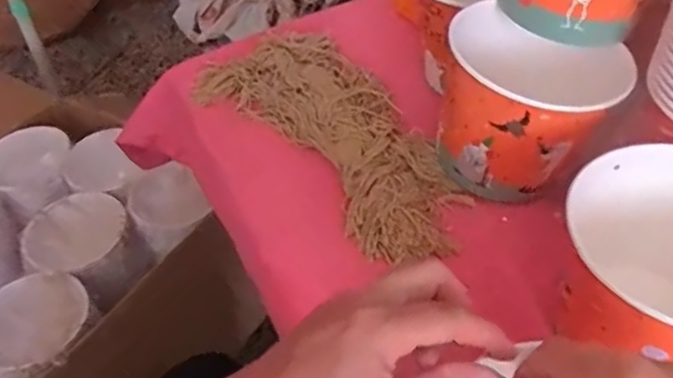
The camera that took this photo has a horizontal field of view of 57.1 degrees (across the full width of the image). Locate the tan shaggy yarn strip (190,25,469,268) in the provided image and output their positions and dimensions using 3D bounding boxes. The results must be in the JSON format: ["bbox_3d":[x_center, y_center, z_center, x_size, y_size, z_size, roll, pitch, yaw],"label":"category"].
[{"bbox_3d":[0.001,-0.068,0.668,0.169,0.045,0.380,-29,50,-22],"label":"tan shaggy yarn strip"}]

